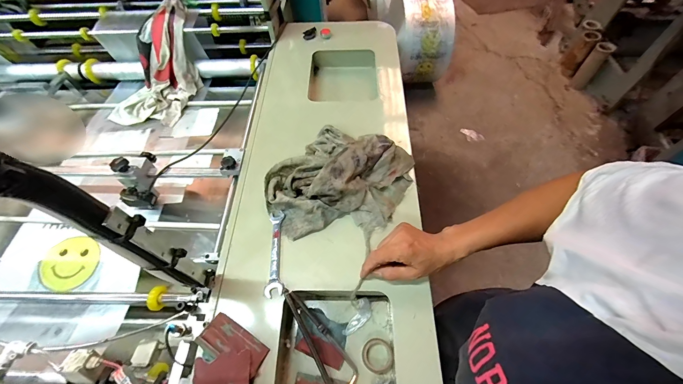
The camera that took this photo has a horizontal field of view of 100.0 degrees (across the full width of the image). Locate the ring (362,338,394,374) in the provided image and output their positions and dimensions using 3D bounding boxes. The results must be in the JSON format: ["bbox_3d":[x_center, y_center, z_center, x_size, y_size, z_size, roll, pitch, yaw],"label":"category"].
[{"bbox_3d":[0.055,0.245,0.428,0.047,0.010,0.045,-1,59,2],"label":"ring"}]

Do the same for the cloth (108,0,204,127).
[{"bbox_3d":[-0.490,-0.341,0.763,0.171,0.167,0.322,18,62,13],"label":"cloth"}]

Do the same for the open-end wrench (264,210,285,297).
[{"bbox_3d":[-0.107,0.097,0.467,0.028,0.009,0.138,-3,59,1],"label":"open-end wrench"}]

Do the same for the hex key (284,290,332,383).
[{"bbox_3d":[-0.031,0.232,0.414,0.028,0.018,0.196,-29,78,-14],"label":"hex key"}]

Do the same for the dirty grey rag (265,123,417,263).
[{"bbox_3d":[-0.001,-0.023,0.507,0.210,0.064,0.247,31,66,19],"label":"dirty grey rag"}]

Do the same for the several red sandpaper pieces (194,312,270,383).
[{"bbox_3d":[-0.160,0.229,0.390,0.097,0.017,0.086,27,64,17],"label":"several red sandpaper pieces"}]

